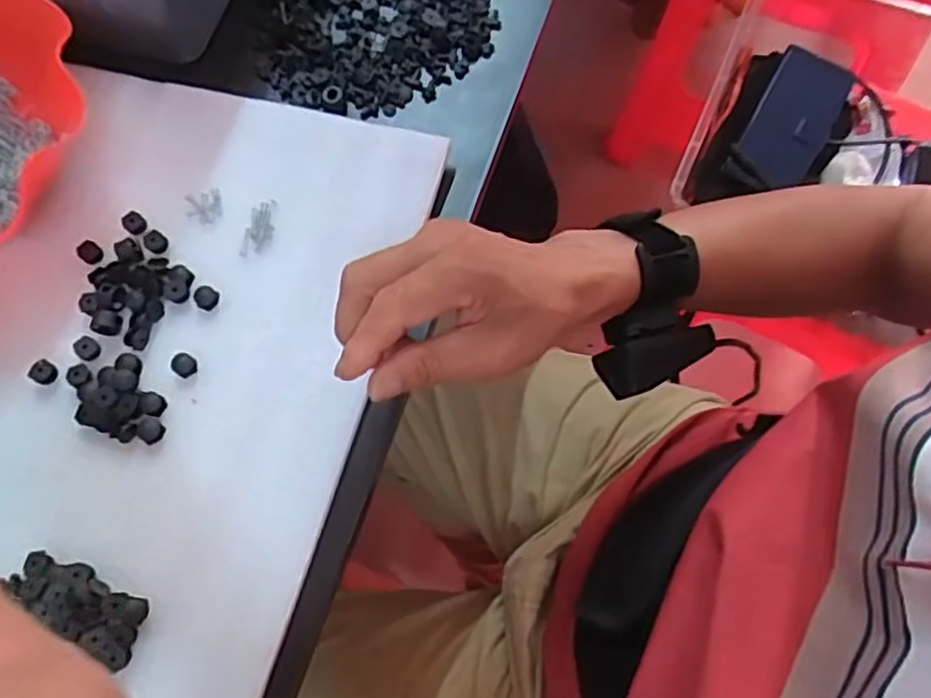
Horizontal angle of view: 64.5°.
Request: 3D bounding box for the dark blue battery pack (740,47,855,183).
[{"bbox_3d":[0.341,-0.240,0.761,0.079,0.014,0.135,28,91,-10],"label":"dark blue battery pack"}]

